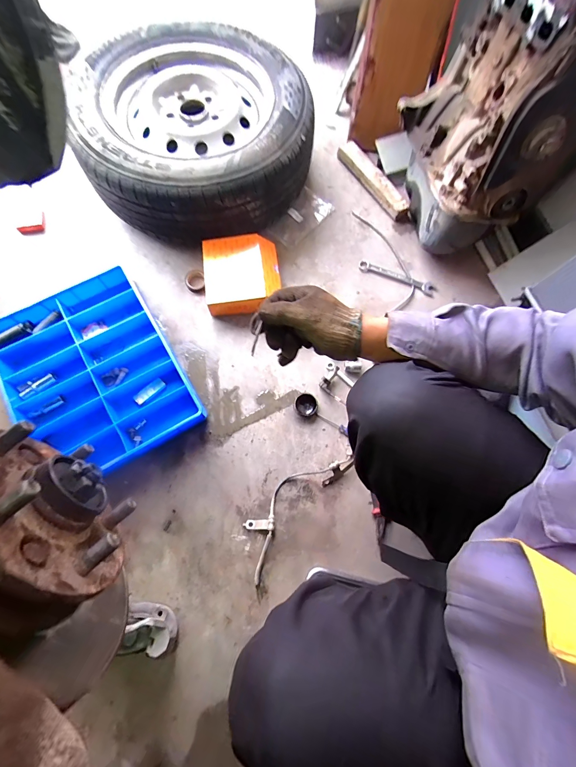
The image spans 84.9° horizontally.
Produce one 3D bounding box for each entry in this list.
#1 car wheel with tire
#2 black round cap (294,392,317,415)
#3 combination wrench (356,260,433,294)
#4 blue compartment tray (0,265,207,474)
[{"bbox_3d":[-0.215,-0.653,0.823,0.532,0.164,0.524,1,73,-3],"label":"car wheel with tire"},{"bbox_3d":[0.042,0.051,0.739,0.050,0.022,0.052,1,73,-3],"label":"black round cap"},{"bbox_3d":[0.294,-0.295,0.863,0.204,0.014,0.030,23,74,4],"label":"combination wrench"},{"bbox_3d":[-0.443,-0.025,0.728,0.350,0.063,0.461,-30,77,-11],"label":"blue compartment tray"}]

